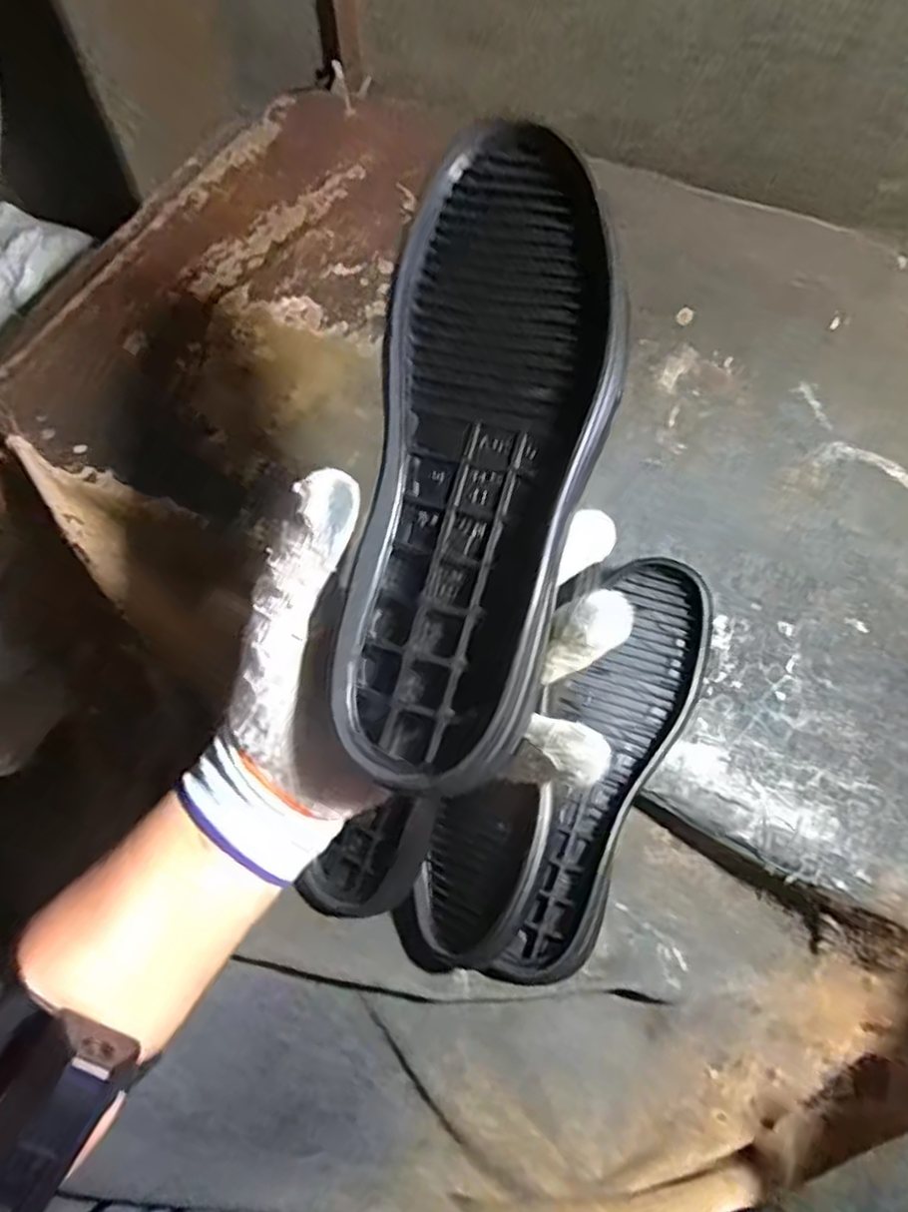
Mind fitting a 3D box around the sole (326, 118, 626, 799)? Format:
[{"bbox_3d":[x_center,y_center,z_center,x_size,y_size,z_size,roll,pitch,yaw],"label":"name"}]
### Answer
[{"bbox_3d":[0.012,-0.066,0.293,0.091,0.039,0.272,10,82,4],"label":"sole"}]

